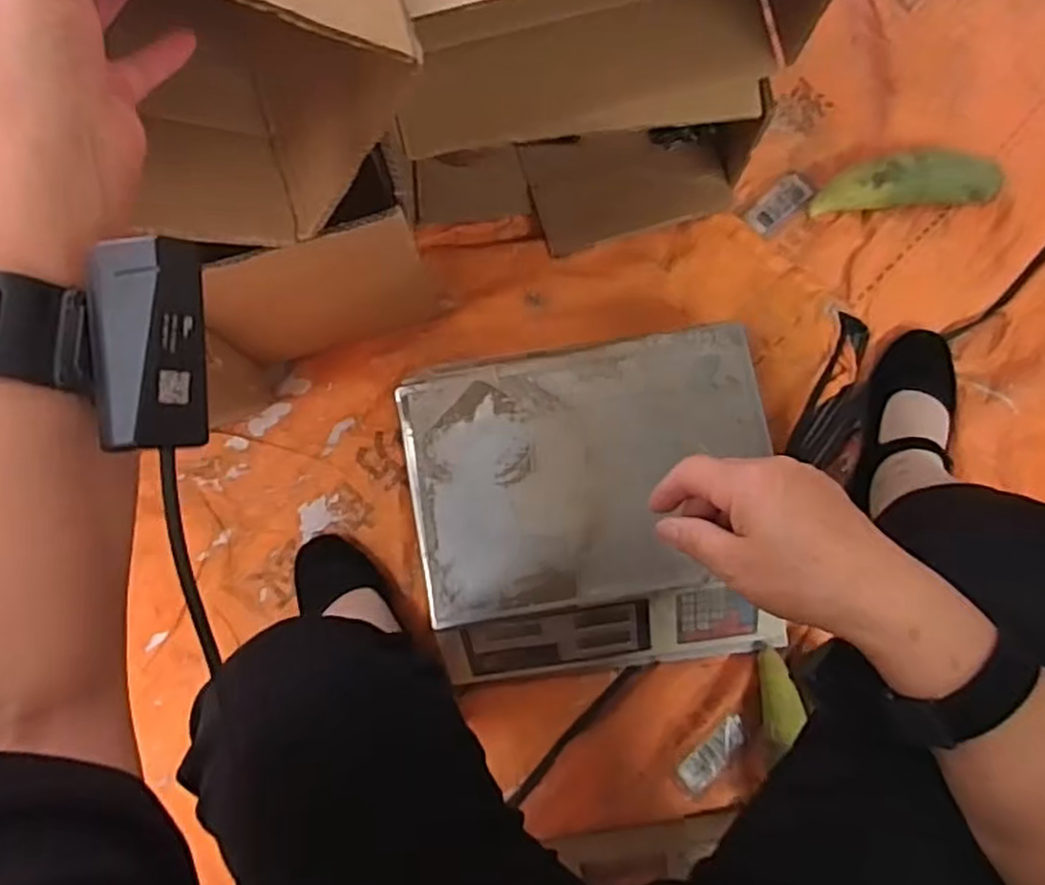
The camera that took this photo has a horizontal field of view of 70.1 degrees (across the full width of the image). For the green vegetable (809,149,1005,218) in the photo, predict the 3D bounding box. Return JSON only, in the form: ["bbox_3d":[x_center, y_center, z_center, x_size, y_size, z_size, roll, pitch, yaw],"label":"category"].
[{"bbox_3d":[0.405,-0.273,0.781,0.187,0.048,0.047,-3,83,3],"label":"green vegetable"}]

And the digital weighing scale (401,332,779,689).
[{"bbox_3d":[0.069,0.073,0.718,0.320,0.116,0.303,-10,83,2],"label":"digital weighing scale"}]

